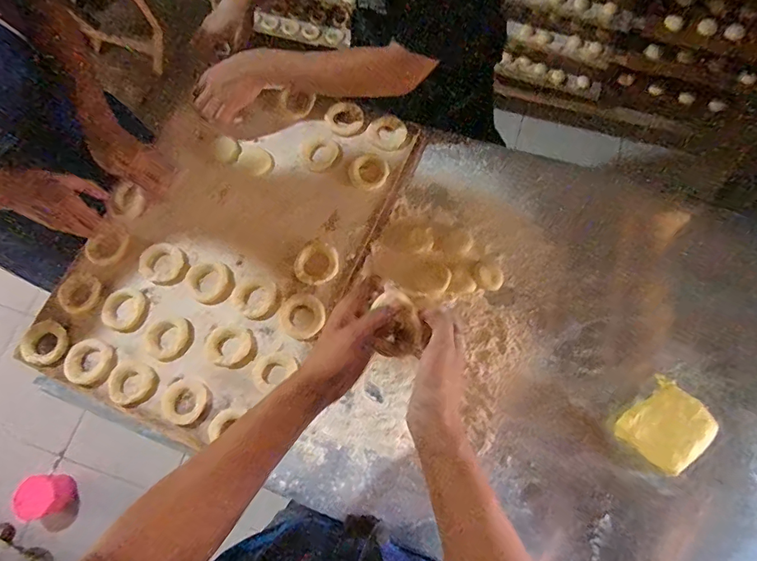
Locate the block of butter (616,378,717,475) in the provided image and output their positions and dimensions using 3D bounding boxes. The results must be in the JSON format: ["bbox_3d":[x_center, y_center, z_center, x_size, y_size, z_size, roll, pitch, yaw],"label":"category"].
[{"bbox_3d":[0.393,0.201,0.614,0.117,0.040,0.097,-38,74,-10],"label":"block of butter"}]

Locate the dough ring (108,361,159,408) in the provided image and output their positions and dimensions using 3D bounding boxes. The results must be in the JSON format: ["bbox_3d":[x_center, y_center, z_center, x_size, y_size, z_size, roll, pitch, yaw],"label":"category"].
[{"bbox_3d":[-0.358,0.150,0.650,0.071,0.012,0.063,29,75,12],"label":"dough ring"}]

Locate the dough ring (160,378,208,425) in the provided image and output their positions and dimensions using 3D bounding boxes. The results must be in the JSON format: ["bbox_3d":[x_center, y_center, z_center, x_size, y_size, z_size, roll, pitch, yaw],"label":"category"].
[{"bbox_3d":[-0.277,0.173,0.642,0.061,0.012,0.065,-1,71,2],"label":"dough ring"}]

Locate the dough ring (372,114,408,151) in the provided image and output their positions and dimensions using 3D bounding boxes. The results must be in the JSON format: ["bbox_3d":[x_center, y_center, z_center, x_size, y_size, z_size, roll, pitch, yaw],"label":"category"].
[{"bbox_3d":[0.017,-0.250,0.756,0.058,0.012,0.057,-1,71,2],"label":"dough ring"}]

